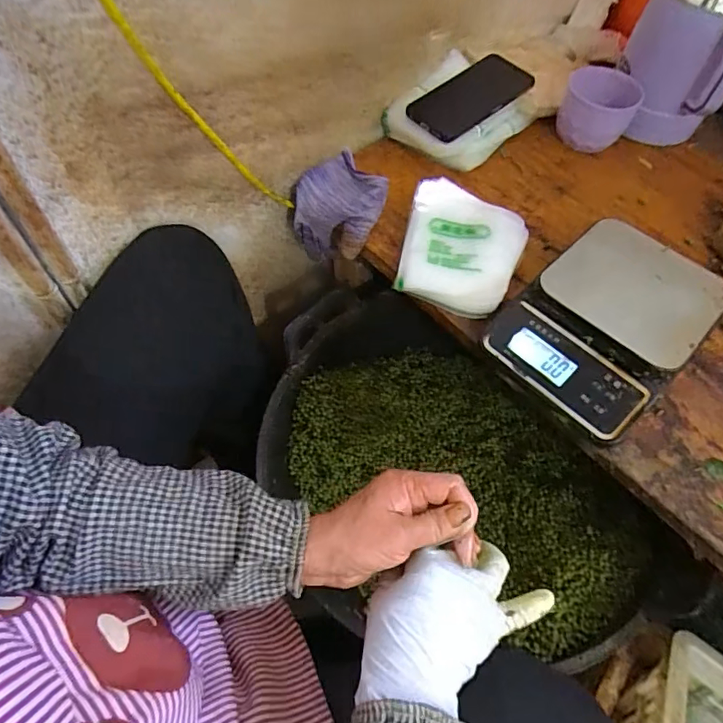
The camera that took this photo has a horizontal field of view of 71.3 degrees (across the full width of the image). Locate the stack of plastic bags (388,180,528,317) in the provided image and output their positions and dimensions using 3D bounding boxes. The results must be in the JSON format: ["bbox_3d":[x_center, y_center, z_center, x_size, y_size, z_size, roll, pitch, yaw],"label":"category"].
[{"bbox_3d":[0.105,-0.124,0.546,0.128,0.041,0.158,23,61,11],"label":"stack of plastic bags"}]

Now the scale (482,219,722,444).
[{"bbox_3d":[0.237,-0.037,0.487,0.206,0.055,0.151,-37,67,-22],"label":"scale"}]

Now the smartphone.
[{"bbox_3d":[0.136,-0.338,0.638,0.182,0.015,0.079,-39,72,-21],"label":"smartphone"}]

